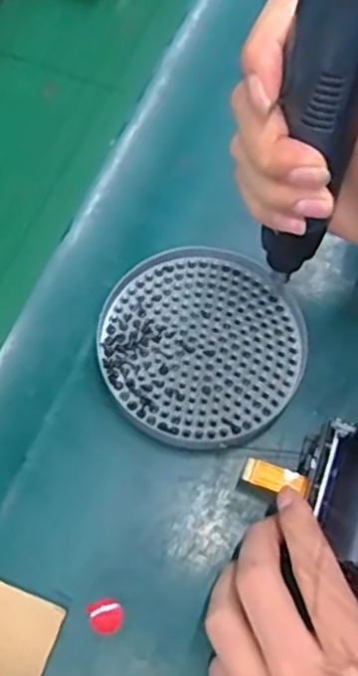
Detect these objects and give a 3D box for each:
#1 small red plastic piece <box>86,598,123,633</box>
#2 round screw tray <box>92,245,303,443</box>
[{"bbox_3d":[-0.036,0.138,0.348,0.016,0.004,0.016,-15,68,-7],"label":"small red plastic piece"},{"bbox_3d":[0.012,0.003,0.399,0.111,0.013,0.115,0,67,-1],"label":"round screw tray"}]

